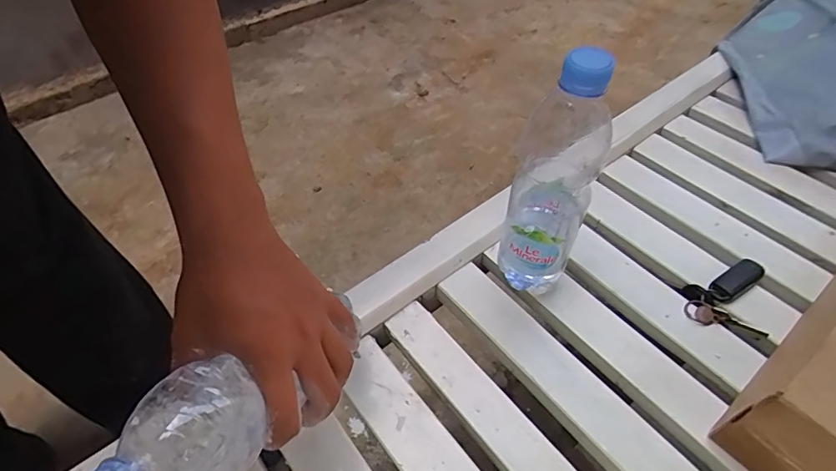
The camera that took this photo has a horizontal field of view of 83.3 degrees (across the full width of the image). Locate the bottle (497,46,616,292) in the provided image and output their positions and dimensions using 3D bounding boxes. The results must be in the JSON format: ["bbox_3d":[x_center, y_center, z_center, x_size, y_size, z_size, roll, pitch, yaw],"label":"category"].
[{"bbox_3d":[0.113,-0.039,0.398,0.066,0.245,0.069,15,53,13],"label":"bottle"}]

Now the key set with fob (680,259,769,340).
[{"bbox_3d":[0.303,0.055,0.463,0.070,0.018,0.081,16,53,14],"label":"key set with fob"}]

